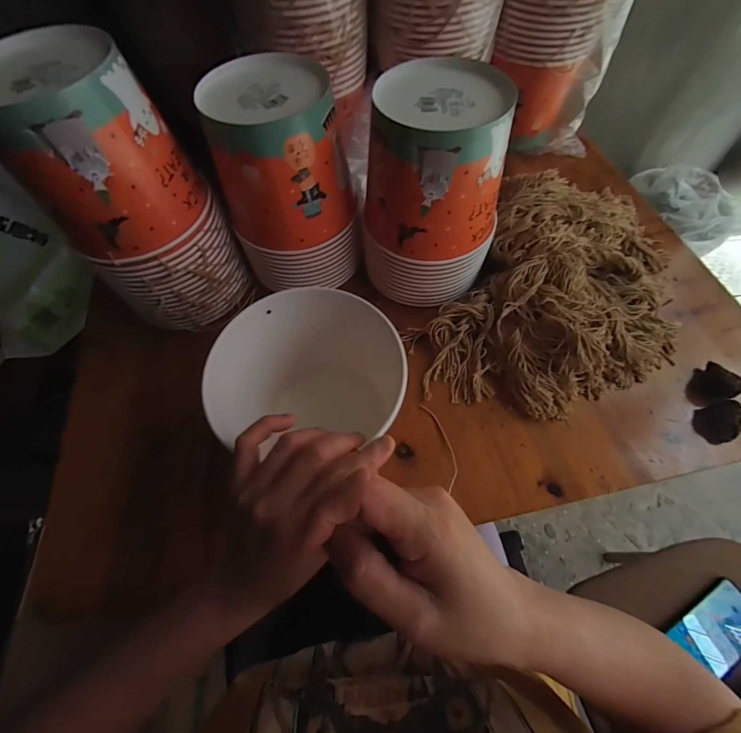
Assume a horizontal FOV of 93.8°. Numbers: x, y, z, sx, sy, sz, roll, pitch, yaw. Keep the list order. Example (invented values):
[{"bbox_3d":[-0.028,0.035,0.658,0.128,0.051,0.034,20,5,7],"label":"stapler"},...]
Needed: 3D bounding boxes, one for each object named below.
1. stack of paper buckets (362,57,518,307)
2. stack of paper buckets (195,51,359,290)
[{"bbox_3d":[0.073,-0.190,0.400,0.143,0.203,0.132,15,64,9],"label":"stack of paper buckets"},{"bbox_3d":[-0.098,-0.208,0.409,0.143,0.199,0.133,-18,63,-8],"label":"stack of paper buckets"}]

